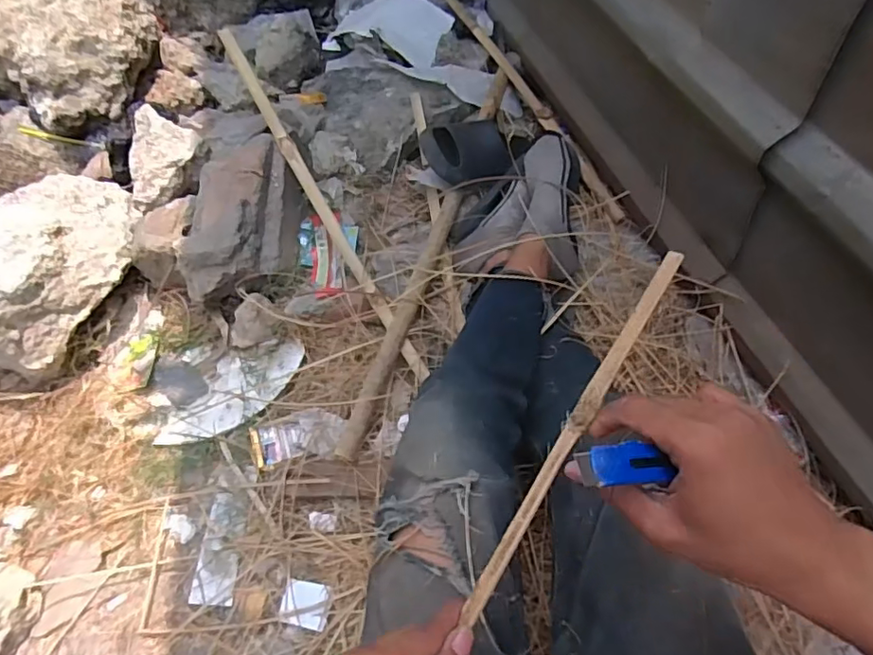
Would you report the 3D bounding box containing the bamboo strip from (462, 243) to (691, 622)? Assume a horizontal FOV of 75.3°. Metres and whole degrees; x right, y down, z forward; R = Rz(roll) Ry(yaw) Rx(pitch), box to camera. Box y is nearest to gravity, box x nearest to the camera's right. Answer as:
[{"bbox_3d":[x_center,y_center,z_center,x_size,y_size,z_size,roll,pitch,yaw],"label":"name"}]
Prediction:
[{"bbox_3d":[0.097,0.064,0.384,0.014,0.010,0.287,30,76,18],"label":"bamboo strip"}]

